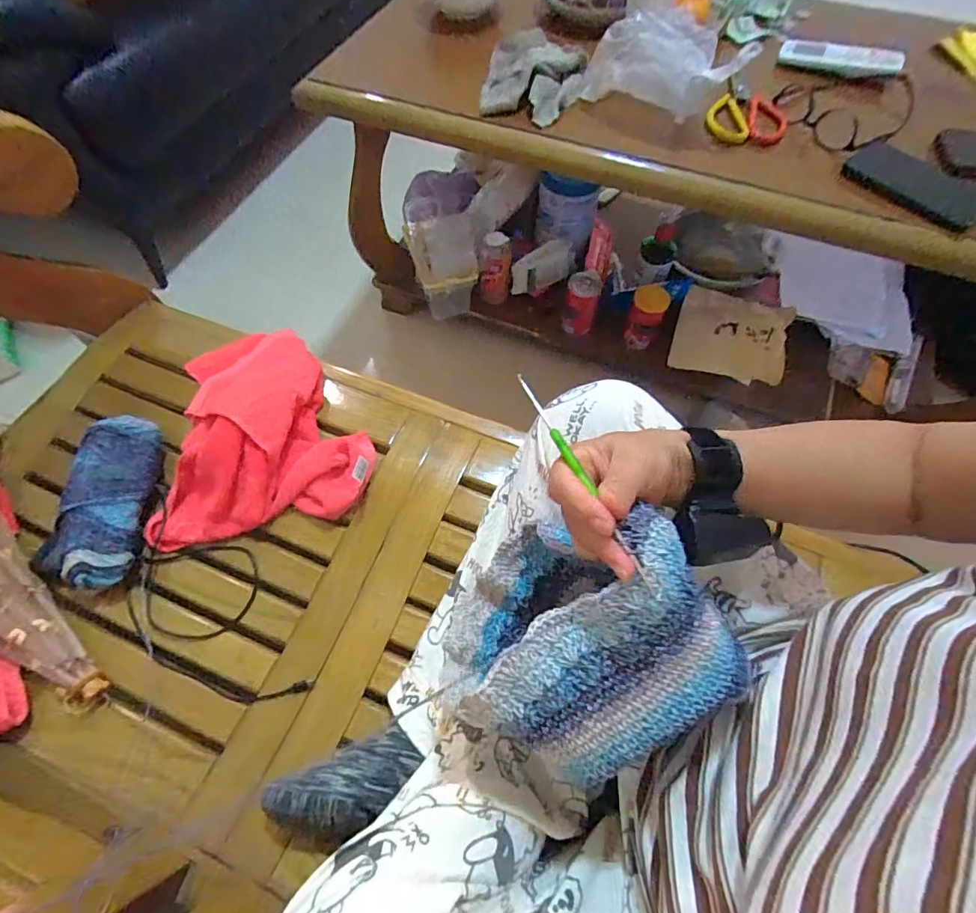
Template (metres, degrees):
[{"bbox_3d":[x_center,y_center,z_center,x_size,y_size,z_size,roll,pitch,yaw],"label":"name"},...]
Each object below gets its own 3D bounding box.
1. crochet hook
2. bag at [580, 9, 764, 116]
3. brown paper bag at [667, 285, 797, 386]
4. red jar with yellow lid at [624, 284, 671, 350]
[{"bbox_3d":[0.056,0.012,0.287,0.006,0.012,0.154,-25,71,-13],"label":"crochet hook"},{"bbox_3d":[0.231,-0.510,0.635,0.191,0.084,0.067,25,64,13],"label":"bag"},{"bbox_3d":[0.463,-0.234,0.934,0.203,0.042,0.191,18,63,10],"label":"brown paper bag"},{"bbox_3d":[0.302,-0.266,0.943,0.062,0.125,0.067,19,63,10],"label":"red jar with yellow lid"}]

